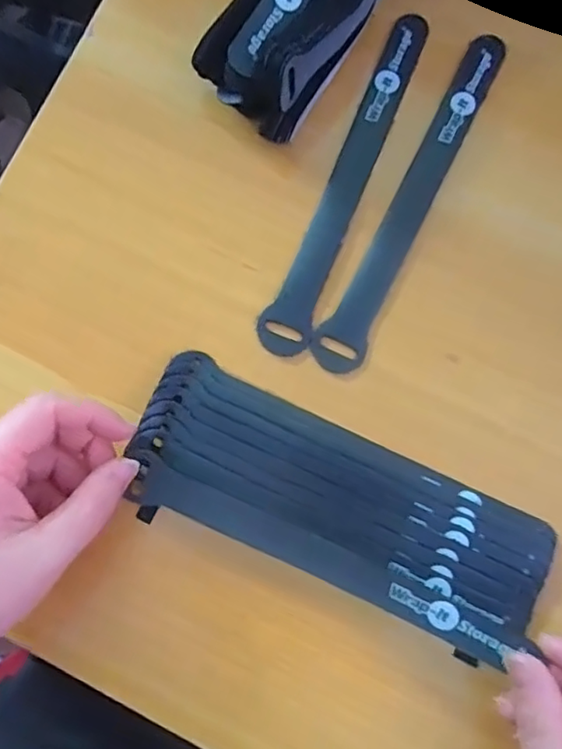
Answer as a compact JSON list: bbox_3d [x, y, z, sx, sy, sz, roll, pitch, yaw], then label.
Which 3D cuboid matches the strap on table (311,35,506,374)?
[{"bbox_3d":[0.071,-0.096,0.323,0.024,0.005,0.210,25,79,8],"label":"strap on table"}]

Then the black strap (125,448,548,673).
[{"bbox_3d":[0.016,0.081,0.270,0.182,0.014,0.018,22,75,13],"label":"black strap"}]

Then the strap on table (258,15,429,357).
[{"bbox_3d":[0.039,-0.106,0.326,0.025,0.004,0.208,23,79,5],"label":"strap on table"}]

